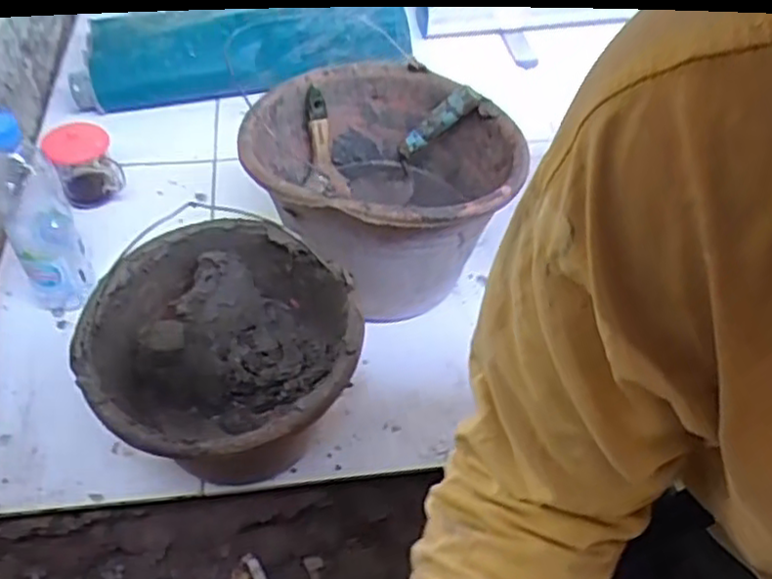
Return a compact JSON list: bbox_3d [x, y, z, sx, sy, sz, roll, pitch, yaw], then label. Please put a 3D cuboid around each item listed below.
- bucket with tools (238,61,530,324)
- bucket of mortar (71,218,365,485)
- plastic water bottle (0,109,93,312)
[{"bbox_3d":[-0.004,-0.115,0.786,0.263,0.173,0.283,1,47,-1],"label":"bucket with tools"},{"bbox_3d":[-0.141,0.078,0.665,0.223,0.165,0.238,1,47,-1],"label":"bucket of mortar"},{"bbox_3d":[-0.372,-0.081,0.748,0.064,0.245,0.055,-24,53,-23],"label":"plastic water bottle"}]

